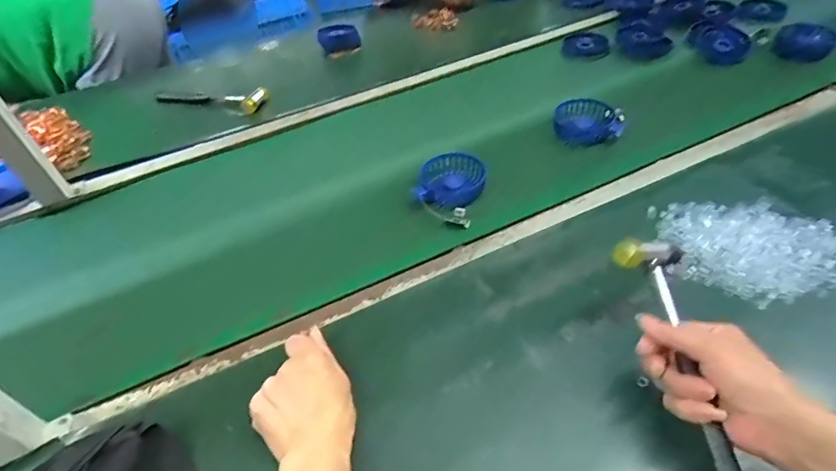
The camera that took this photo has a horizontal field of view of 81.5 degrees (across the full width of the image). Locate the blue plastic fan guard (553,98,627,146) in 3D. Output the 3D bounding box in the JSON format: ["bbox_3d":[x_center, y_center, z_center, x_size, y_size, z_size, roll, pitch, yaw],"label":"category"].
[{"bbox_3d":[0.260,-0.175,0.746,0.098,0.035,0.083,12,47,19],"label":"blue plastic fan guard"}]

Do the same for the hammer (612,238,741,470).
[{"bbox_3d":[0.222,0.106,0.391,0.056,0.022,0.236,-4,57,-3],"label":"hammer"}]

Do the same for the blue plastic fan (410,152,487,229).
[{"bbox_3d":[0.043,-0.067,0.669,0.094,0.047,0.126,6,46,13],"label":"blue plastic fan"}]

